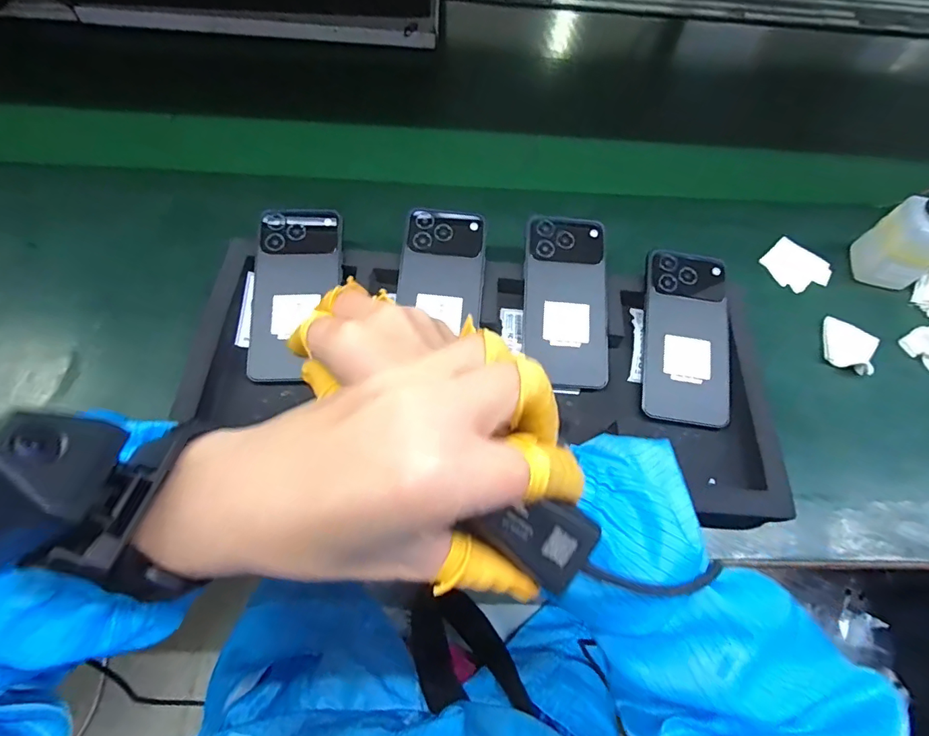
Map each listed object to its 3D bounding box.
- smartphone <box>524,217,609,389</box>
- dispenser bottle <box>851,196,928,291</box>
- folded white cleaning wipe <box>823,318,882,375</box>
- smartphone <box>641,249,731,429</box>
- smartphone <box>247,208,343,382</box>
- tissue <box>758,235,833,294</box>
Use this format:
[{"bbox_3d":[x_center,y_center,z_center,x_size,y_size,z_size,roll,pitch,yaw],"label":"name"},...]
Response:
[{"bbox_3d":[0.092,-0.063,0.435,0.075,0.009,0.163,0,79,-3],"label":"smartphone"},{"bbox_3d":[0.451,-0.135,0.459,0.053,0.134,0.055,10,64,1],"label":"dispenser bottle"},{"bbox_3d":[0.382,-0.022,0.469,0.052,0.011,0.057,29,66,11],"label":"folded white cleaning wipe"},{"bbox_3d":[0.201,-0.031,0.429,0.074,0.010,0.162,6,76,0],"label":"smartphone"},{"bbox_3d":[-0.151,-0.068,0.423,0.072,0.010,0.159,3,79,-8],"label":"smartphone"},{"bbox_3d":[0.361,-0.110,0.514,0.065,0.004,0.065,-39,72,-19],"label":"tissue"}]

